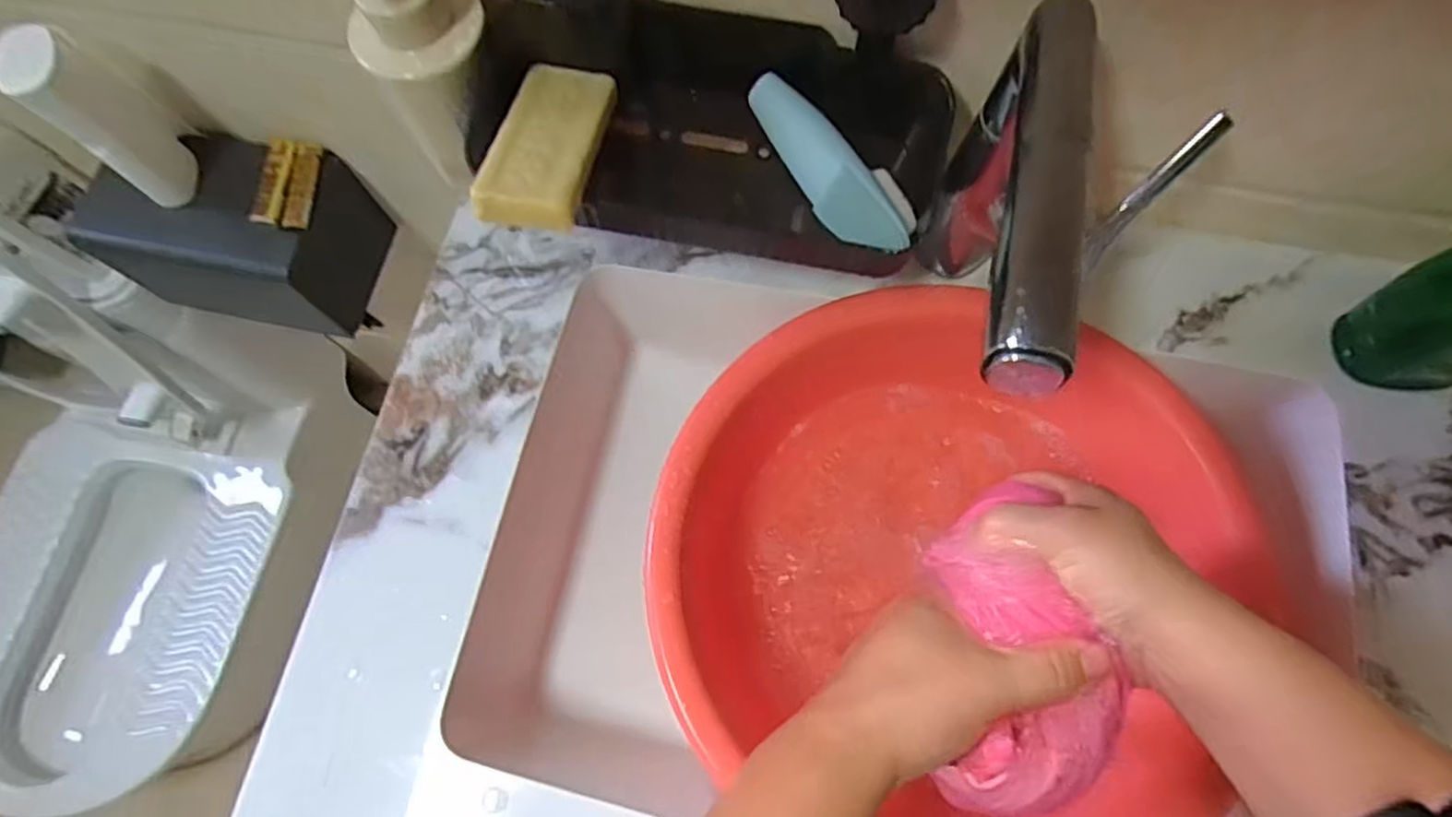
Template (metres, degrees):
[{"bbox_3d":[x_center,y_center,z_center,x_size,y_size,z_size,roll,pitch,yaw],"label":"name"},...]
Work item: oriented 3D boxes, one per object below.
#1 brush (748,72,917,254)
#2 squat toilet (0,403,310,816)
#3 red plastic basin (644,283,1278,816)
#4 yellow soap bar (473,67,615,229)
[{"bbox_3d":[0.062,-0.144,0.424,0.045,0.034,0.128,-37,75,-10],"label":"brush"},{"bbox_3d":[-0.851,0.274,1.033,0.375,0.178,0.550,5,72,3],"label":"squat toilet"},{"bbox_3d":[0.135,0.093,0.470,0.333,0.101,0.346,0,72,1],"label":"red plastic basin"},{"bbox_3d":[-0.099,-0.149,0.404,0.052,0.017,0.128,6,57,3],"label":"yellow soap bar"}]

